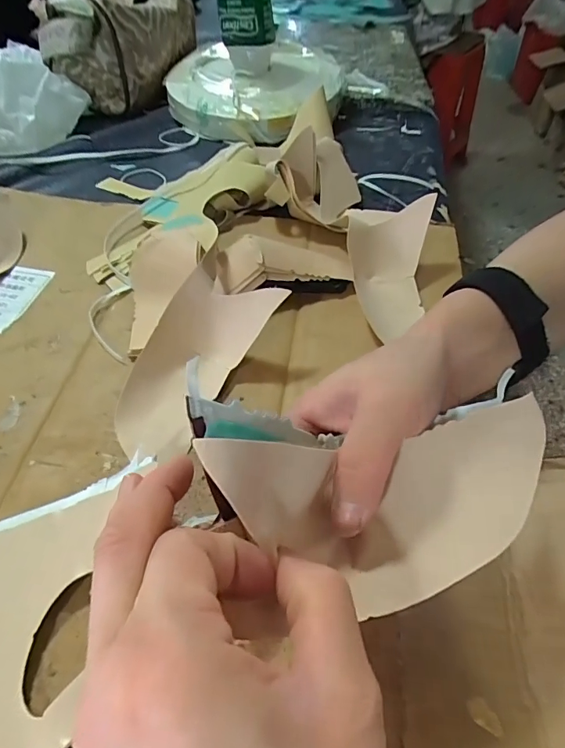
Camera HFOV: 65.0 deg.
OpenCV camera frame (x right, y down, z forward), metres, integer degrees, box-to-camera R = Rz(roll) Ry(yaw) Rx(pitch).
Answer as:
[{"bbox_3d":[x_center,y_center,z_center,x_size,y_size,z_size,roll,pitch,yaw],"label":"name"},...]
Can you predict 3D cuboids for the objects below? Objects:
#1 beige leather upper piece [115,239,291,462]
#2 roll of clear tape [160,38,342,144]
[{"bbox_3d":[-0.063,-0.013,0.319,0.076,0.032,0.150,25,75,18],"label":"beige leather upper piece"},{"bbox_3d":[-0.037,-0.388,0.609,0.238,0.059,0.236,2,51,0],"label":"roll of clear tape"}]

